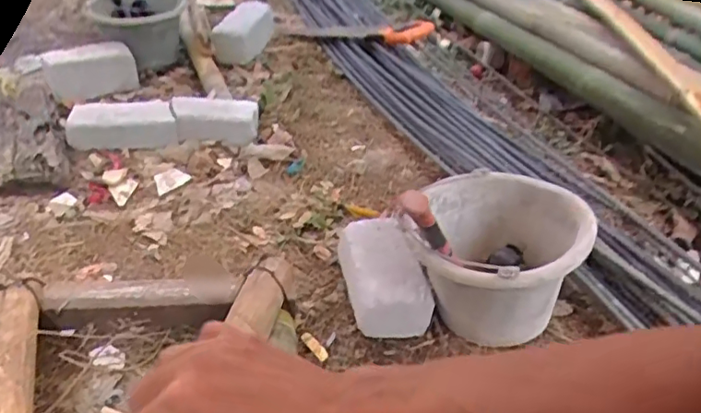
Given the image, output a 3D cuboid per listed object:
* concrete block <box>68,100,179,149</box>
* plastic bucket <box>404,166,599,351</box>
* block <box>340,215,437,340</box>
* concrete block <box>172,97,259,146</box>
[{"bbox_3d":[-0.489,-0.176,1.255,0.223,0.085,0.084,-4,34,-10],"label":"concrete block"},{"bbox_3d":[0.202,0.079,0.826,0.215,0.185,0.250,12,35,14],"label":"plastic bucket"},{"bbox_3d":[0.047,0.101,0.893,0.105,0.086,0.212,-3,34,-9],"label":"block"},{"bbox_3d":[-0.302,-0.197,1.309,0.185,0.065,0.127,0,34,-4],"label":"concrete block"}]

